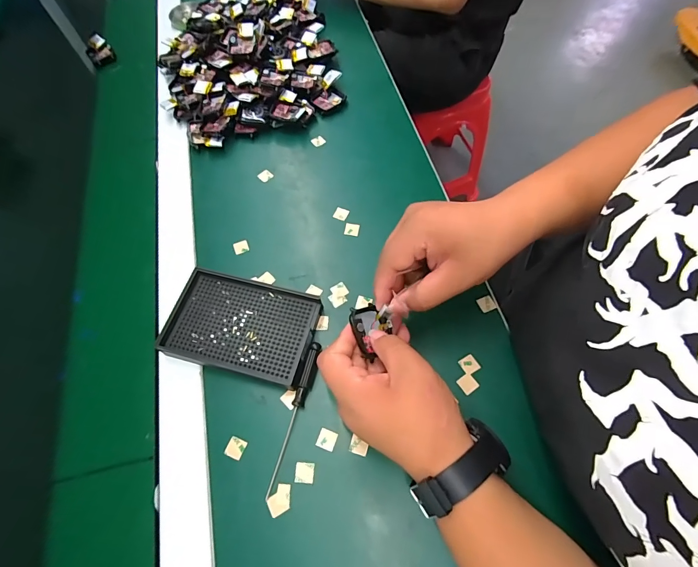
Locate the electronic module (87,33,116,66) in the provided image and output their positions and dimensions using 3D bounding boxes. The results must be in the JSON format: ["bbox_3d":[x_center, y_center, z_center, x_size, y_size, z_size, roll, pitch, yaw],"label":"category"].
[{"bbox_3d":[-0.406,-0.380,0.596,0.039,0.022,0.051,-34,66,-13],"label":"electronic module"}]

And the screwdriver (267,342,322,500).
[{"bbox_3d":[-0.047,0.116,0.326,0.012,0.017,0.131,14,64,8],"label":"screwdriver"}]

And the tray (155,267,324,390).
[{"bbox_3d":[-0.105,0.041,0.361,0.140,0.022,0.090,12,63,7],"label":"tray"}]

